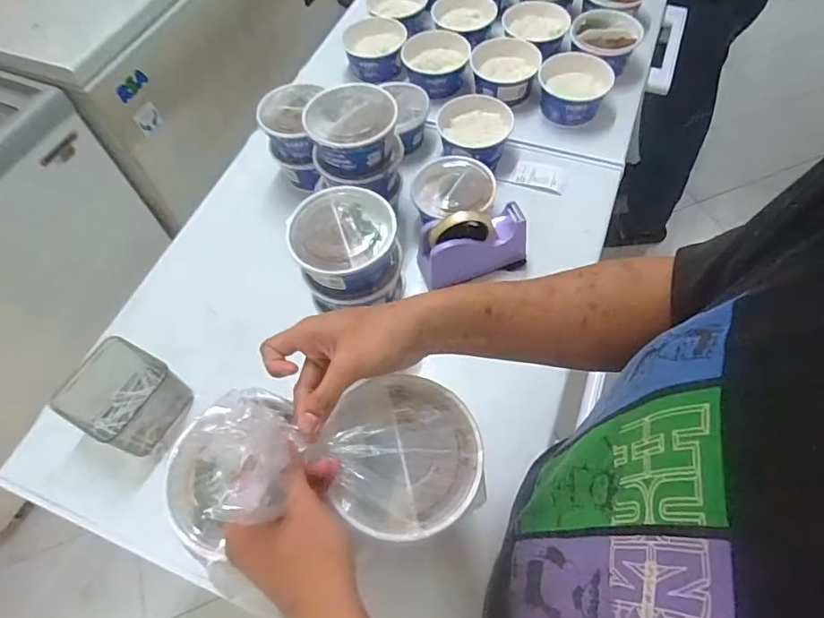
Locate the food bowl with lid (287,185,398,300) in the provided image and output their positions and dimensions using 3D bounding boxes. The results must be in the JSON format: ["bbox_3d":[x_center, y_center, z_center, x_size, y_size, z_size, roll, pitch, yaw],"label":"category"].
[{"bbox_3d":[-0.082,-0.076,0.640,0.124,0.080,0.119,-2,59,3],"label":"food bowl with lid"}]

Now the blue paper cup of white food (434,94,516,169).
[{"bbox_3d":[0.109,-0.309,0.906,0.126,0.073,0.113,3,60,6],"label":"blue paper cup of white food"}]

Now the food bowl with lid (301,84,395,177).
[{"bbox_3d":[-0.084,-0.252,0.734,0.120,0.070,0.115,-2,59,3],"label":"food bowl with lid"}]

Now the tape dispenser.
[{"bbox_3d":[0.091,-0.095,0.752,0.154,0.113,0.074,-14,59,-4],"label":"tape dispenser"}]

